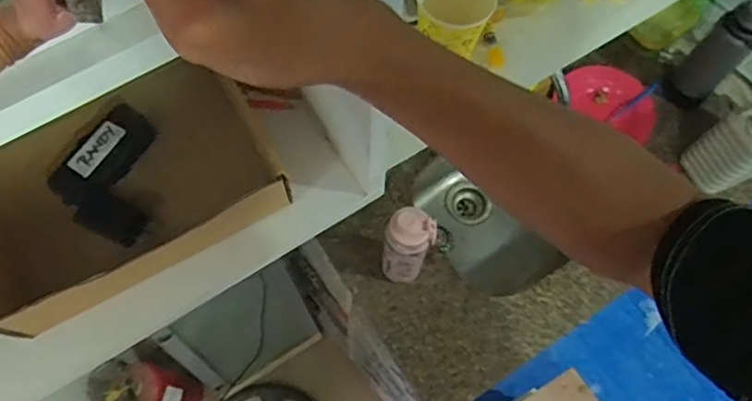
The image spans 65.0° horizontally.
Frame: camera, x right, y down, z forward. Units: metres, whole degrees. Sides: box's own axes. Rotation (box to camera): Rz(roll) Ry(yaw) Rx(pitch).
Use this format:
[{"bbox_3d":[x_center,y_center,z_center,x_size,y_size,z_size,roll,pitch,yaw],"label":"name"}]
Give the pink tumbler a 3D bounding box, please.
[{"bbox_3d":[0.056,0.092,1.070,0.079,0.278,0.073,0,69,-1],"label":"pink tumbler"}]

